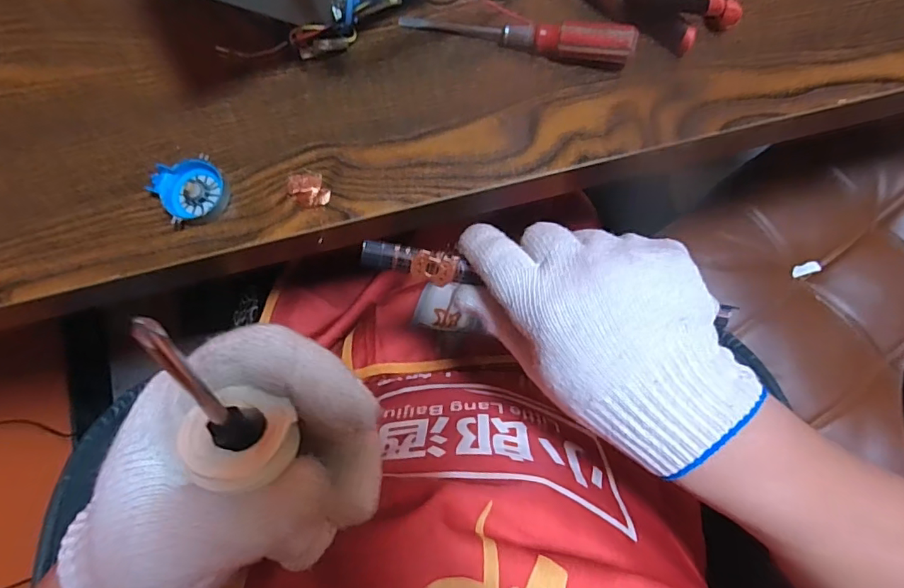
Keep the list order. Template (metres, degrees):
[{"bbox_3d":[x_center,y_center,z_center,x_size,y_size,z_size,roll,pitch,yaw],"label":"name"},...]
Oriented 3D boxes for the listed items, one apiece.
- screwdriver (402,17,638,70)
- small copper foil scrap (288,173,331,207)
[{"bbox_3d":[0.041,-0.170,0.325,0.148,0.026,0.019,13,79,4],"label":"screwdriver"},{"bbox_3d":[-0.091,-0.066,0.319,0.024,0.006,0.021,-7,78,0],"label":"small copper foil scrap"}]

